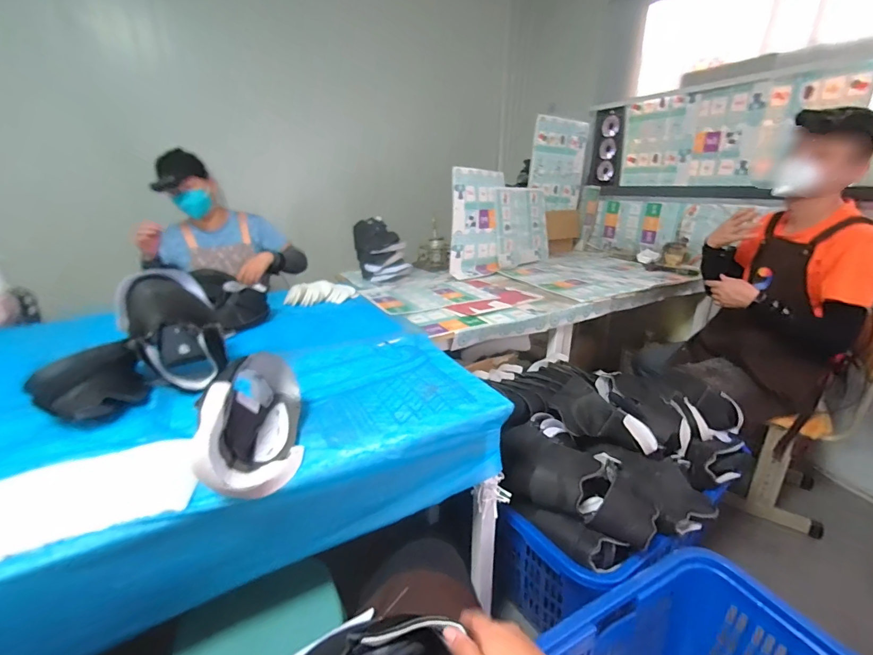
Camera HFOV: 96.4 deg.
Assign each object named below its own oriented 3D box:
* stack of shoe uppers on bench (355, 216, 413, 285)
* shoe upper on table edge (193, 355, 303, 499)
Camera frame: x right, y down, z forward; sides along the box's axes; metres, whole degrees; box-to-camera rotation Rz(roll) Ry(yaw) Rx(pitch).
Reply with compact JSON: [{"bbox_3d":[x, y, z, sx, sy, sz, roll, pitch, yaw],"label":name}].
[{"bbox_3d":[-0.248,-0.352,1.784,0.241,0.241,0.206,-4,21,-9],"label":"stack of shoe uppers on bench"},{"bbox_3d":[-0.300,0.142,0.648,0.130,0.133,0.279,-8,22,-18],"label":"shoe upper on table edge"}]

